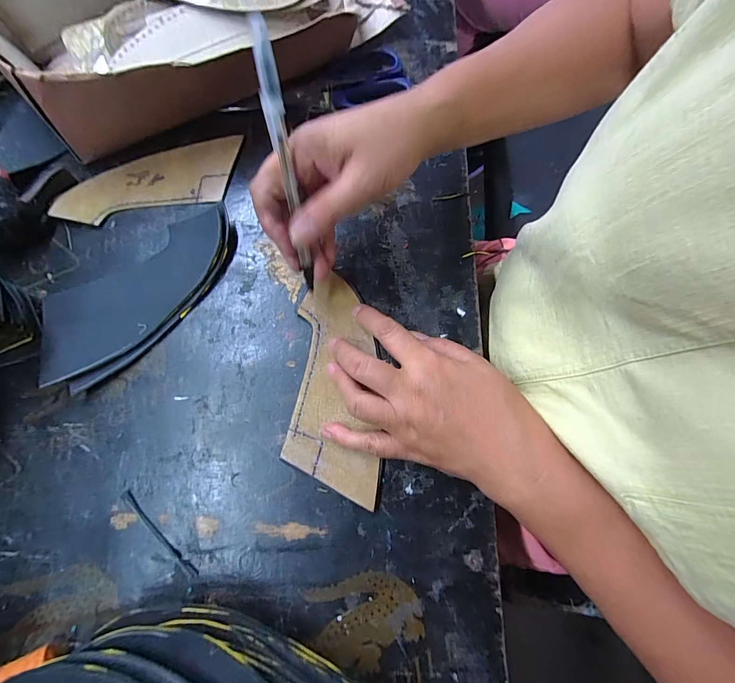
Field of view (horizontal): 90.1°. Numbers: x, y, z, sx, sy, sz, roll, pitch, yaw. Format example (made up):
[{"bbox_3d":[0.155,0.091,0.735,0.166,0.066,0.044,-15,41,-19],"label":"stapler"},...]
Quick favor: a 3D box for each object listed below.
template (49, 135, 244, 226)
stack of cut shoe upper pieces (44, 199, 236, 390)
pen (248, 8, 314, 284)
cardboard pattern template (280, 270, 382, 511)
[{"bbox_3d":[-0.199,-0.153,0.343,0.162,0.008,0.070,-14,72,-6],"label":"template"},{"bbox_3d":[-0.179,-0.042,0.299,0.173,0.019,0.083,-38,78,-11],"label":"stack of cut shoe upper pieces"},{"bbox_3d":[-0.050,-0.102,0.230,0.011,0.153,0.005,-9,40,-4],"label":"pen"},{"bbox_3d":[-0.028,0.031,0.283,0.065,0.004,0.170,-2,73,-2],"label":"cardboard pattern template"}]

